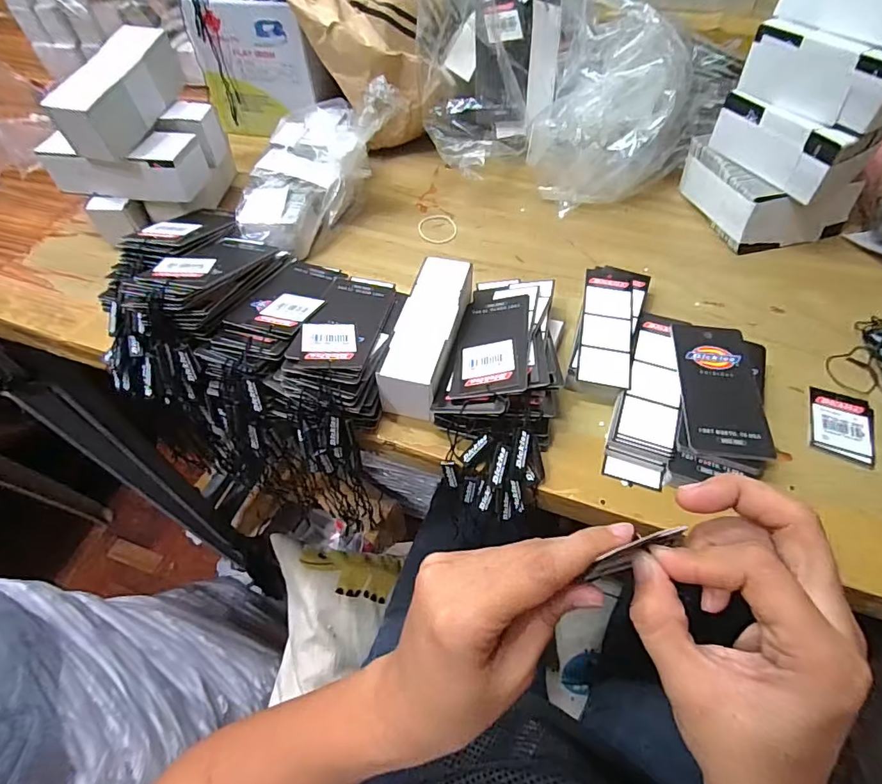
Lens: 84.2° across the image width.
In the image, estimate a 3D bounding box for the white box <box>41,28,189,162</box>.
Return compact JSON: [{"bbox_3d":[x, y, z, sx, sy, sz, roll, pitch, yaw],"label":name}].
[{"bbox_3d":[-0.265,-0.252,0.407,0.034,0.051,0.127,8,55,8],"label":"white box"}]

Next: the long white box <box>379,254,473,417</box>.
[{"bbox_3d":[-0.009,-0.039,0.362,0.043,0.048,0.130,12,57,12],"label":"long white box"}]

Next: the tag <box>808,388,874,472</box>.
[{"bbox_3d":[0.273,0.023,0.333,0.038,0.004,0.056,18,58,15],"label":"tag"}]

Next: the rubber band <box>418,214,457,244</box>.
[{"bbox_3d":[-0.003,-0.159,0.474,0.038,0.004,0.045,0,55,3],"label":"rubber band"}]

